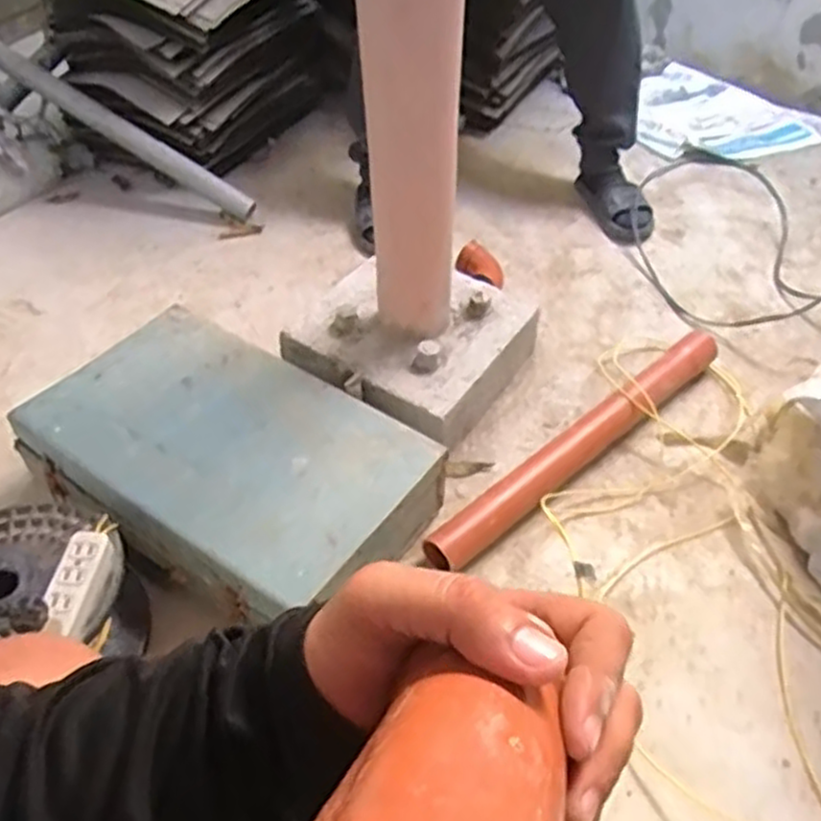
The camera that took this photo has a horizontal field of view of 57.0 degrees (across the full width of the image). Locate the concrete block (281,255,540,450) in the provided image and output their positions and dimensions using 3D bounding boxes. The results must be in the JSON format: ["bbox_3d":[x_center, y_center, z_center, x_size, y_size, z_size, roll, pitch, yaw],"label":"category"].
[{"bbox_3d":[-0.004,-0.102,1.206,0.308,0.122,0.332,28,52,22],"label":"concrete block"}]

